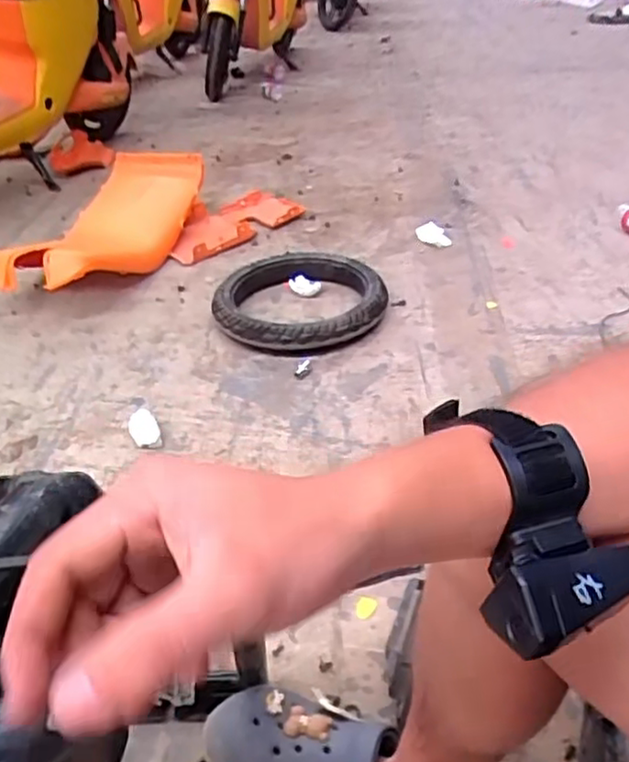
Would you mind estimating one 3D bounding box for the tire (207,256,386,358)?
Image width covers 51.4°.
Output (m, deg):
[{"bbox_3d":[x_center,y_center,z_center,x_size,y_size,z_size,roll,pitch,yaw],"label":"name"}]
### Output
[{"bbox_3d":[-0.024,-0.183,1.418,0.350,0.072,0.368,-2,36,1],"label":"tire"}]

